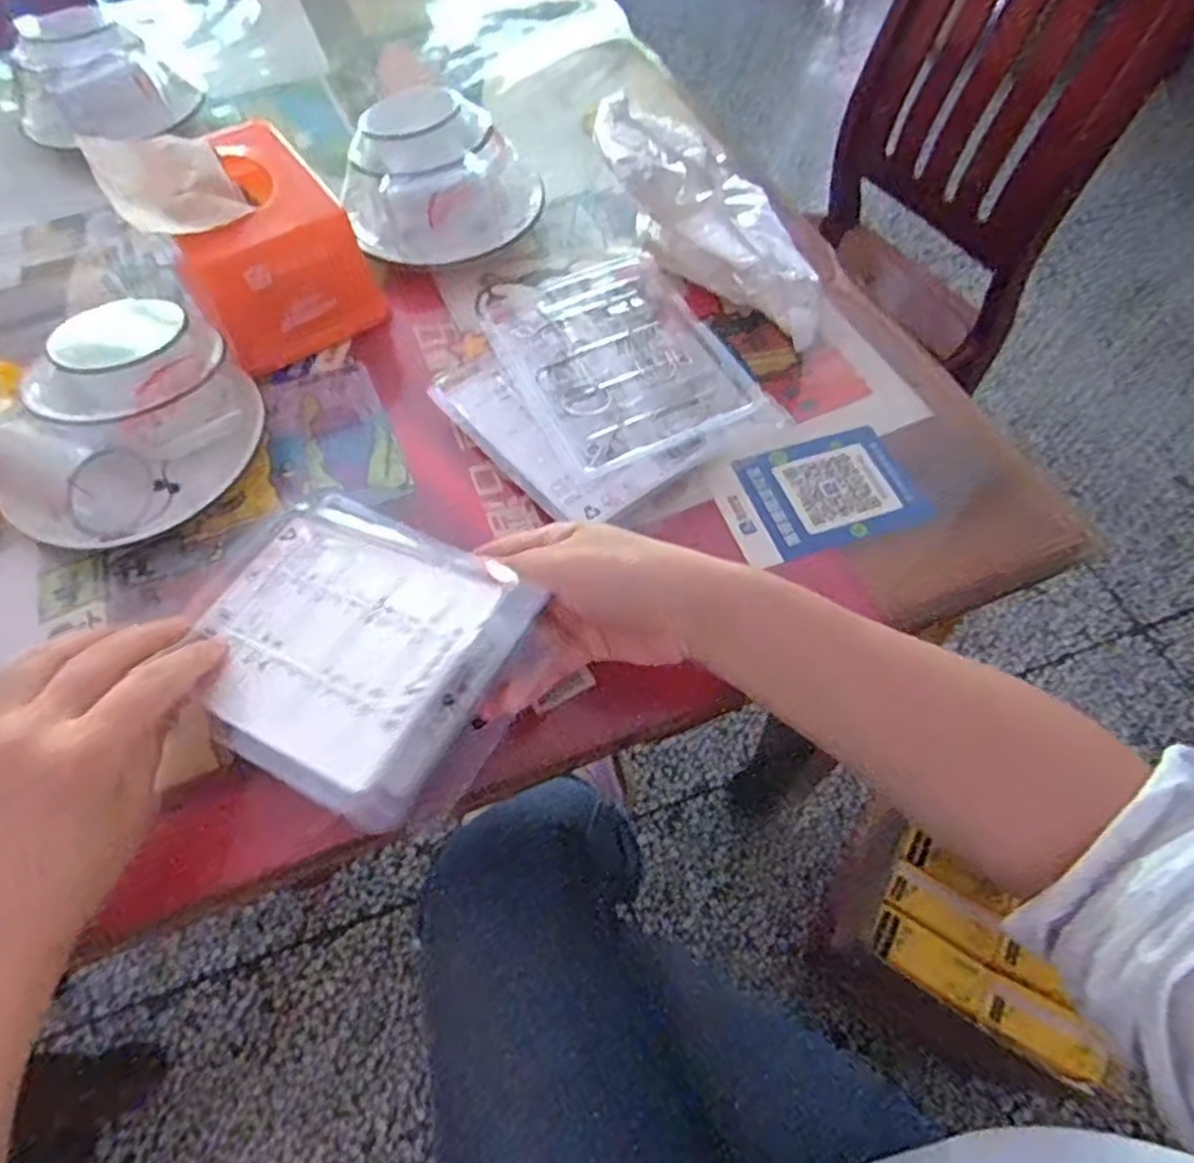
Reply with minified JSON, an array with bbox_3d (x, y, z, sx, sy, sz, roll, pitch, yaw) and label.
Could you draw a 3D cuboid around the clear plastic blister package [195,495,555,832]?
[{"bbox_3d":[-0.124,0.030,0.360,0.170,0.034,0.134,21,60,27],"label":"clear plastic blister package"}]

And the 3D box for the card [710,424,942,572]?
[{"bbox_3d":[0.136,-0.056,0.448,0.121,0.007,0.078,-19,61,-10],"label":"card"}]

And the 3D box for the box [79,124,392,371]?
[{"bbox_3d":[-0.242,-0.238,0.498,0.121,0.096,0.142,-33,64,-17],"label":"box"}]

